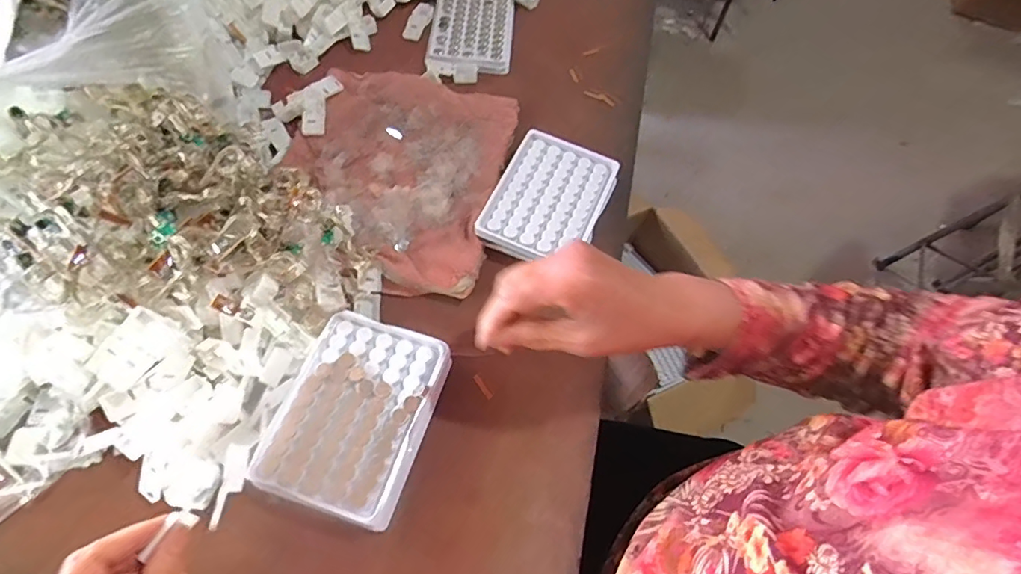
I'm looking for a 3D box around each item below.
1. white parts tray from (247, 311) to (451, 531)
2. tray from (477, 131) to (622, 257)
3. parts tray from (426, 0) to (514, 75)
[{"bbox_3d":[-0.109,0.092,0.365,0.099,0.039,0.128,16,60,6],"label":"white parts tray"},{"bbox_3d":[0.035,-0.083,0.464,0.098,0.013,0.129,22,61,9],"label":"tray"},{"bbox_3d":[-0.044,-0.304,0.589,0.091,0.012,0.137,4,60,-2],"label":"parts tray"}]

